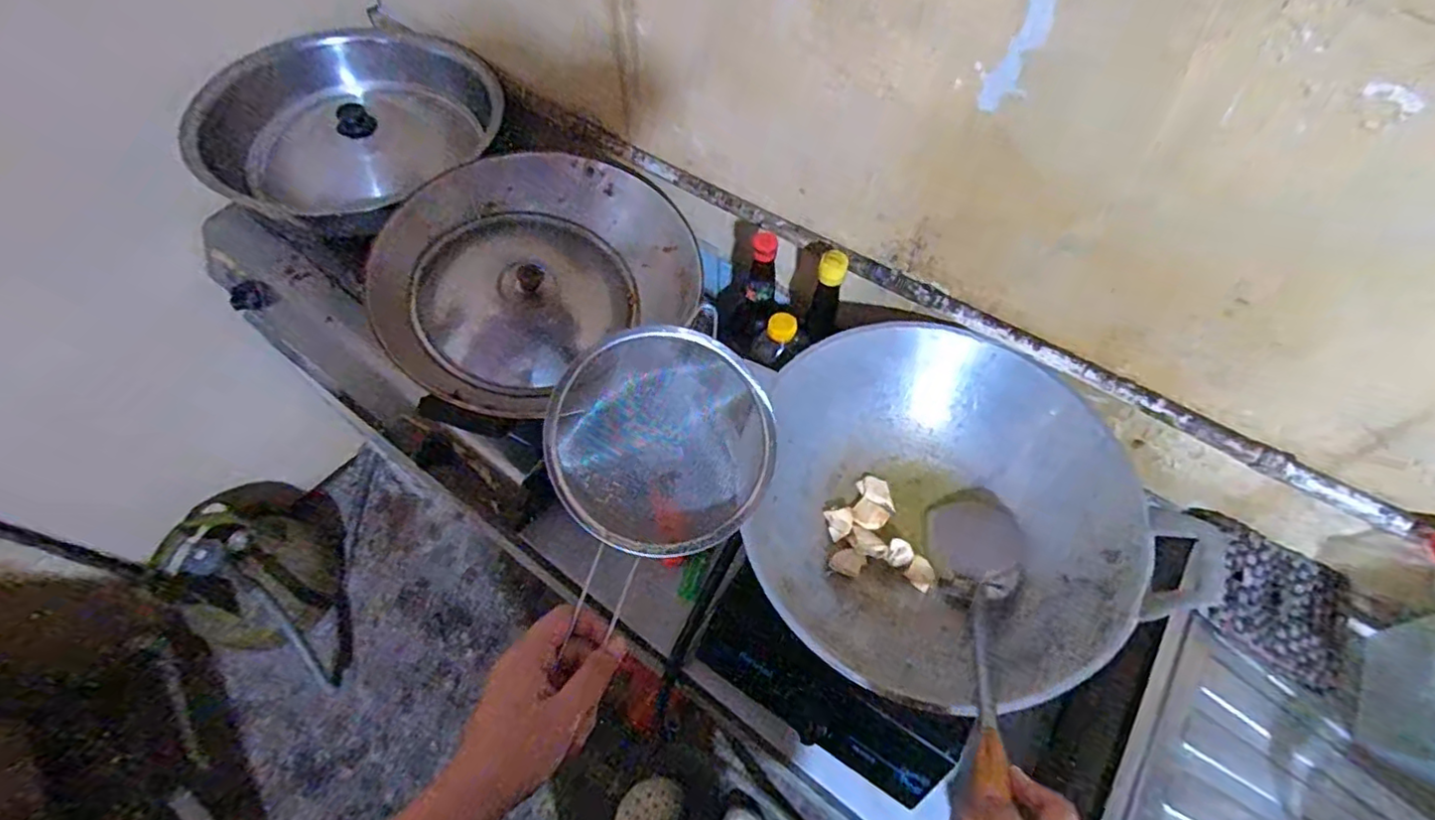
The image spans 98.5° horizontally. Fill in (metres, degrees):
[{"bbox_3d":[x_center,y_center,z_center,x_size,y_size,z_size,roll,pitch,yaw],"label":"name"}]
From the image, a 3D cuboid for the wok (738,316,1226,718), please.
[{"bbox_3d":[0.232,0.100,0.637,0.361,0.104,0.375,0,60,0],"label":"wok"}]

